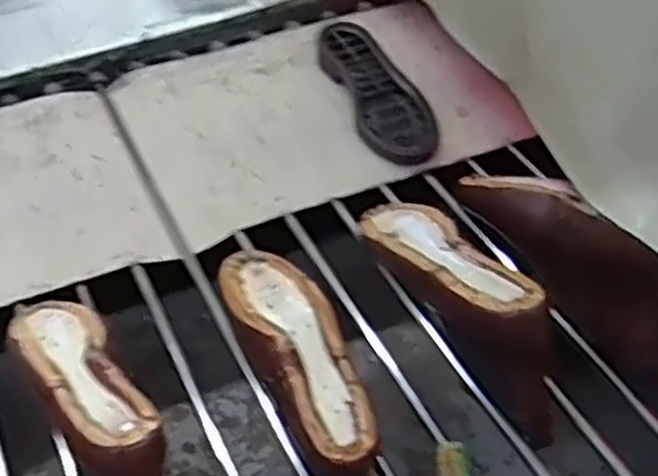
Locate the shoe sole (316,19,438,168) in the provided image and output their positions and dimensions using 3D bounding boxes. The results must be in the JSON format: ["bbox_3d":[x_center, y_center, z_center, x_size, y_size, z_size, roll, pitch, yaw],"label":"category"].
[{"bbox_3d":[0.059,-0.197,1.015,0.094,0.031,0.265,-15,48,-12],"label":"shoe sole"}]

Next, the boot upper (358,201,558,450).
[{"bbox_3d":[0.113,0.045,0.738,0.088,0.124,0.282,-18,49,-14],"label":"boot upper"}]

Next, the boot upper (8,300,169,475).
[{"bbox_3d":[-0.204,0.146,0.685,0.077,0.126,0.272,-26,51,-20],"label":"boot upper"}]

